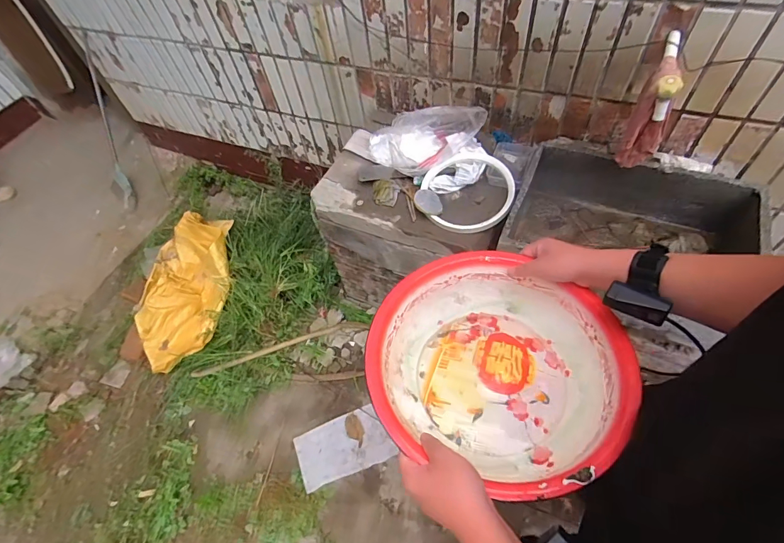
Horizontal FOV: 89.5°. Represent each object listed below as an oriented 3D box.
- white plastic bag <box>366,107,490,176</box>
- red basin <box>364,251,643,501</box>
[{"bbox_3d":[0.082,-0.405,1.212,0.363,0.169,0.179,16,60,17],"label":"white plastic bag"},{"bbox_3d":[0.140,0.134,0.577,0.328,0.108,0.337,-2,57,3],"label":"red basin"}]

